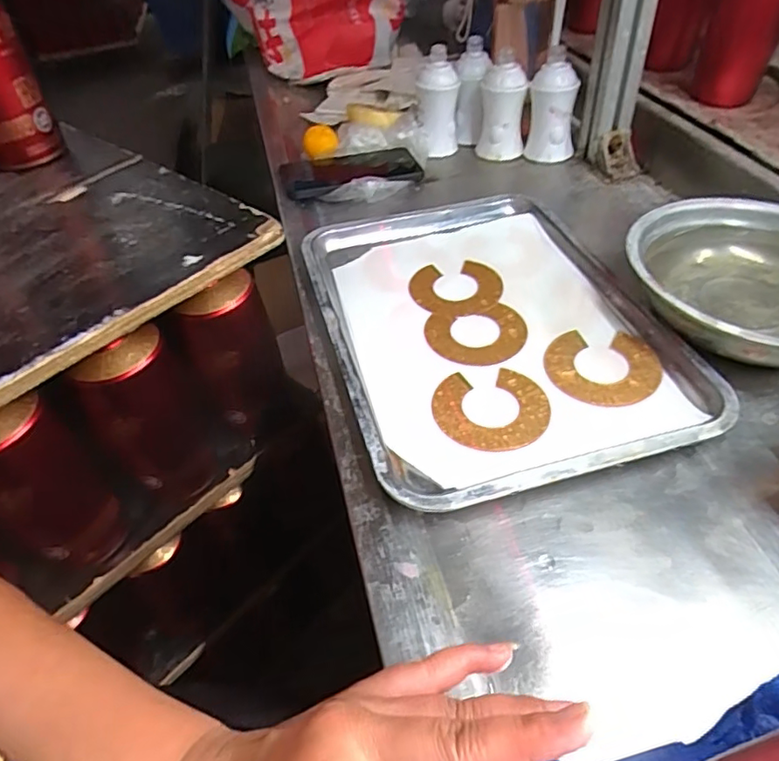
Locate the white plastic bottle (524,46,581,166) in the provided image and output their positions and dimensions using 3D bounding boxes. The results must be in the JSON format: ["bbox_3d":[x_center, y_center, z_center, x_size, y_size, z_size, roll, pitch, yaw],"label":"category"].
[{"bbox_3d":[0.197,-0.324,0.683,0.057,0.115,0.046,5,47,11],"label":"white plastic bottle"}]

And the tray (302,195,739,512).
[{"bbox_3d":[0.079,-0.055,0.472,0.254,0.023,0.338,-14,46,-8],"label":"tray"}]

